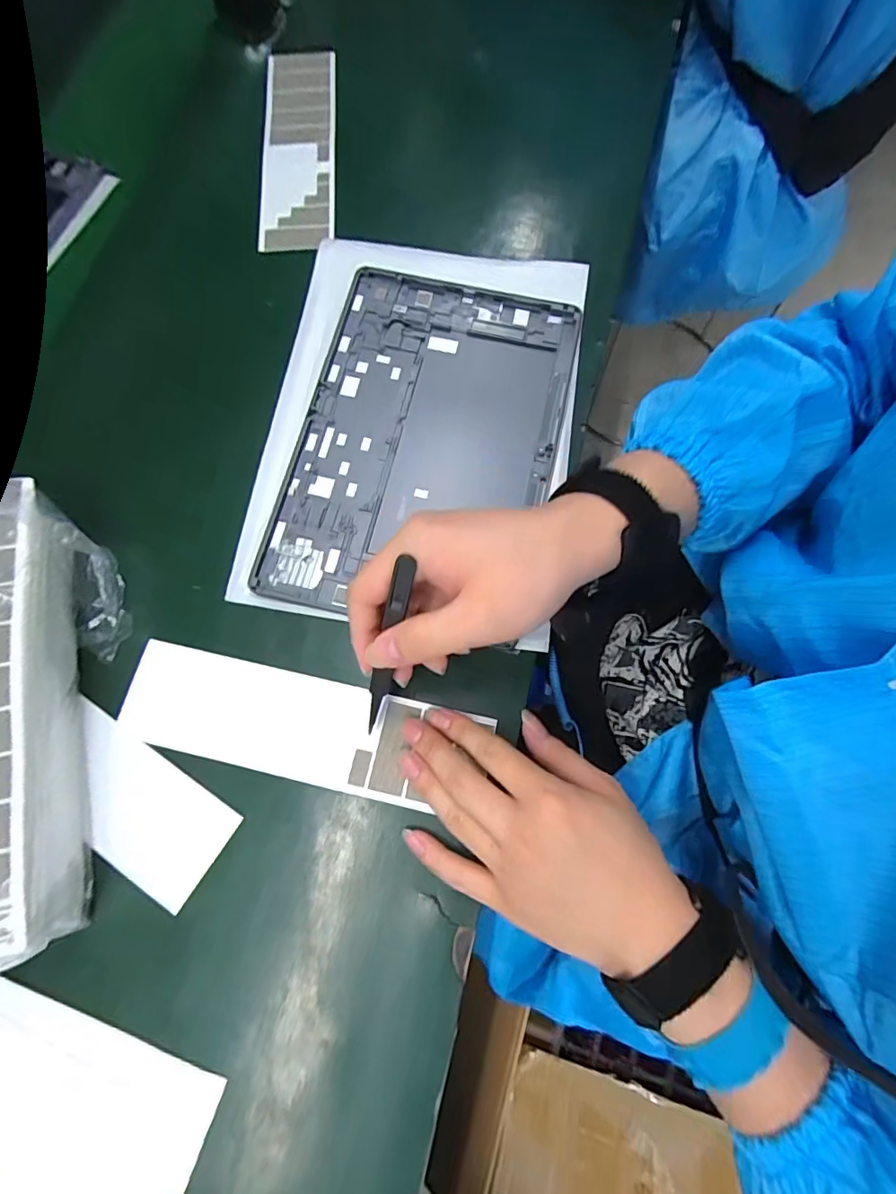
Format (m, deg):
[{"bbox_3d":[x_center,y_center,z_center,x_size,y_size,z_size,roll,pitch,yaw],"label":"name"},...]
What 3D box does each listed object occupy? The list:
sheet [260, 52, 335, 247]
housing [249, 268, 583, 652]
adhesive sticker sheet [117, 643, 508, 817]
[{"bbox_3d":[-0.123,-0.374,0.422,0.059,0.007,0.216,-3,75,0],"label":"sheet"},{"bbox_3d":[-0.014,-0.105,0.341,0.166,0.008,0.251,12,75,4],"label":"housing"},{"bbox_3d":[-0.089,0.075,0.298,0.202,0.004,0.058,12,74,4],"label":"adhesive sticker sheet"}]

